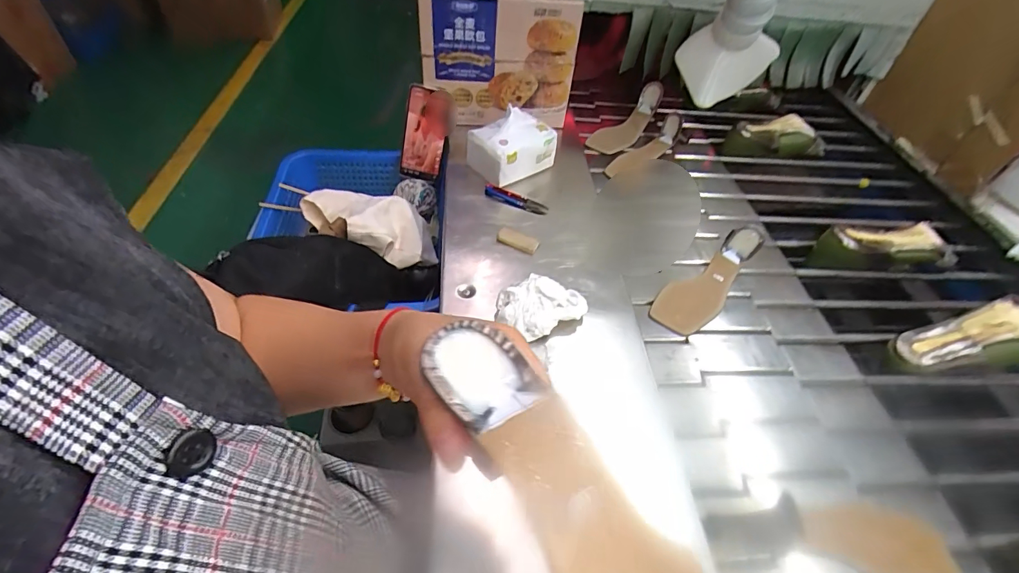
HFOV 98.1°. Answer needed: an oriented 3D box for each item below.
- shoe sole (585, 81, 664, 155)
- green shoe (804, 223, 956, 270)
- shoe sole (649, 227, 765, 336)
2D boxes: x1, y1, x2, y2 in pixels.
[{"bbox_3d":[0.257,-0.373,0.965,0.074,0.081,0.250,29,52,18],"label":"shoe sole"},{"bbox_3d":[0.608,-0.059,0.730,0.202,0.074,0.056,6,49,-1],"label":"green shoe"},{"bbox_3d":[0.298,-0.015,0.653,0.213,0.062,0.072,-34,60,-30],"label":"shoe sole"}]

